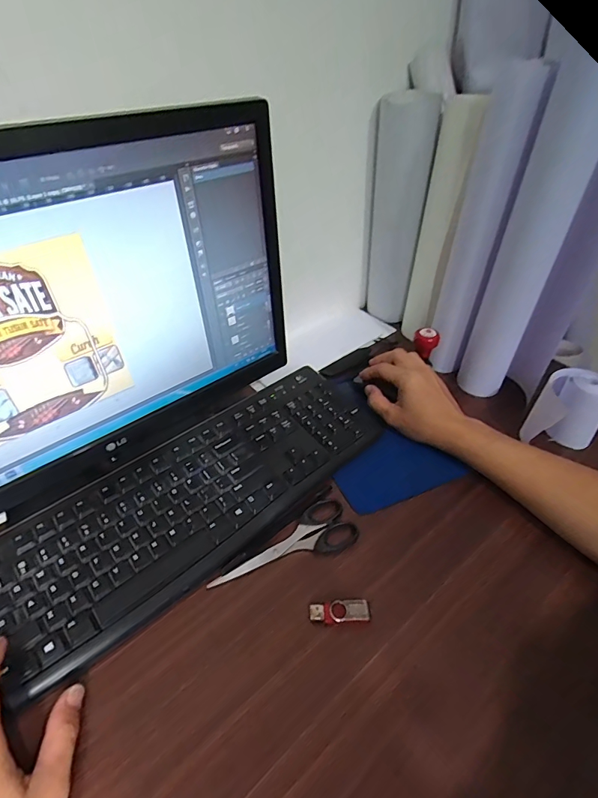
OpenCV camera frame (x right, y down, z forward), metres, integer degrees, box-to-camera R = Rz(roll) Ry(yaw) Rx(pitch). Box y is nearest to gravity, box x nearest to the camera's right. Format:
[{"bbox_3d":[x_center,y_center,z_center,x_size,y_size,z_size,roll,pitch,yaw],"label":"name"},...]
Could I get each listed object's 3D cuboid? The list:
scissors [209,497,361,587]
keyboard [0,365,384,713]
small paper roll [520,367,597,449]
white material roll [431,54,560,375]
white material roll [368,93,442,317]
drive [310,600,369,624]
[{"bbox_3d":[-0.013,0.148,0.415,0.147,0.009,0.055,-19,46,-21],"label":"scissors"},{"bbox_3d":[-0.102,0.097,0.451,0.428,0.028,0.152,-31,51,-29],"label":"keyboard"},{"bbox_3d":[0.322,0.018,0.501,0.071,0.090,0.082,32,51,29],"label":"small paper roll"},{"bbox_3d":[0.214,-0.181,0.510,0.053,0.348,0.056,15,44,14],"label":"white material roll"},{"bbox_3d":[0.138,-0.259,0.627,0.085,0.315,0.078,8,43,7],"label":"white material roll"},{"bbox_3d":[0.036,0.187,0.367,0.051,0.004,0.018,-2,42,-4],"label":"drive"}]

